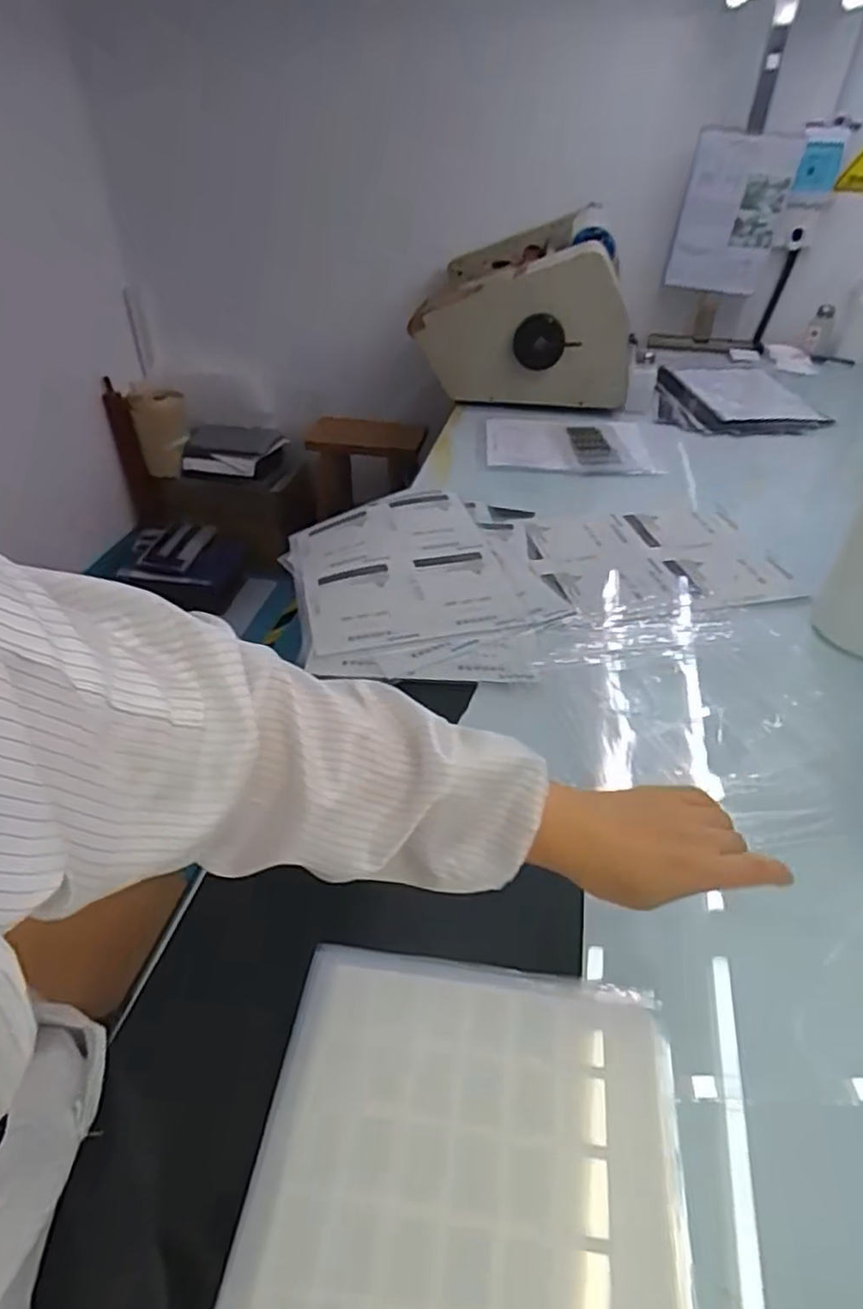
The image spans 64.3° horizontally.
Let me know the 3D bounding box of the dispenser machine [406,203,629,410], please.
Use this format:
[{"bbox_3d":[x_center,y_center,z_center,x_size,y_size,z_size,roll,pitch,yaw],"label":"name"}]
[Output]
[{"bbox_3d":[0.192,-0.661,1.382,0.426,0.301,0.199,16,41,18],"label":"dispenser machine"}]

